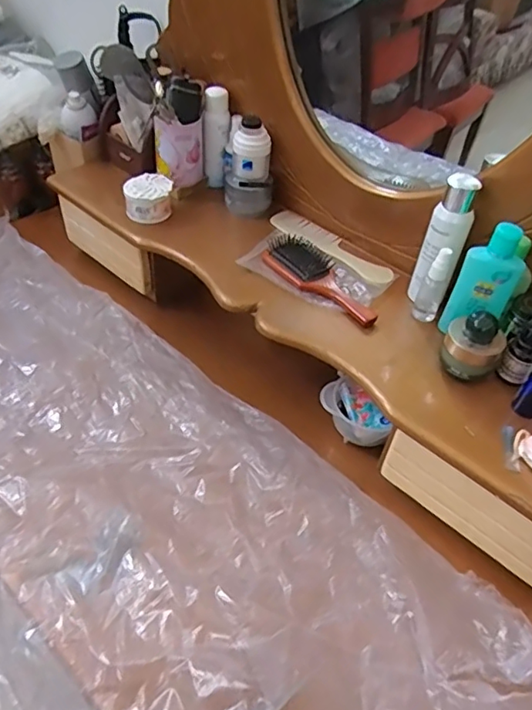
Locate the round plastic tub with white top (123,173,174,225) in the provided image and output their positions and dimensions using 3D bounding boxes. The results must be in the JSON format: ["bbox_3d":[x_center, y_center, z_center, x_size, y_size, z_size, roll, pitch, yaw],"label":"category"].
[{"bbox_3d":[-0.176,-0.234,0.812,0.073,0.049,0.061,-2,45,-8],"label":"round plastic tub with white top"}]

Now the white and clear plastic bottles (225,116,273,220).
[{"bbox_3d":[-0.026,-0.286,0.821,0.074,0.127,0.065,1,45,-5],"label":"white and clear plastic bottles"}]

